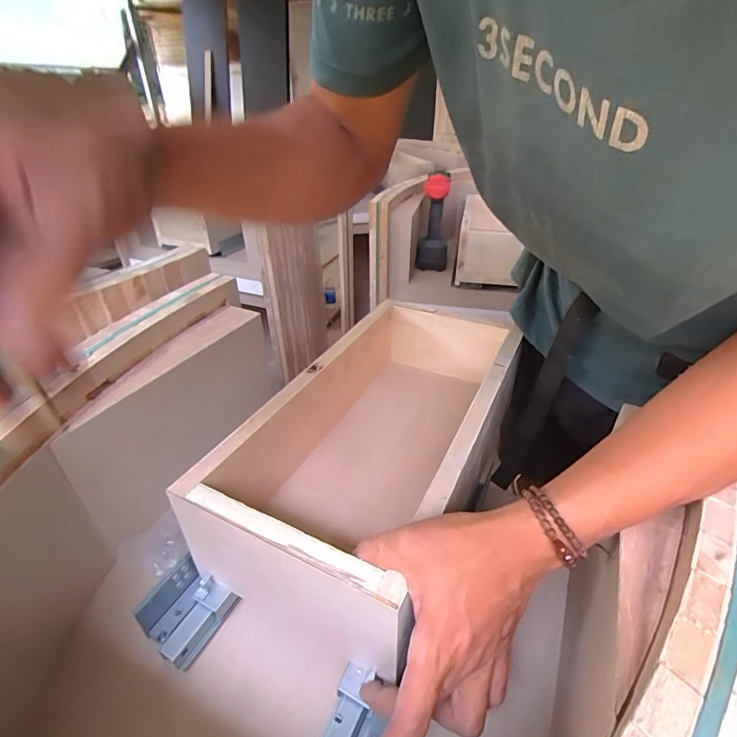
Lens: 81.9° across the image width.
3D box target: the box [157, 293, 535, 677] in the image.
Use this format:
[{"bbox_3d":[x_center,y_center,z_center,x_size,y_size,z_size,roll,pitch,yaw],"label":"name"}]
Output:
[{"bbox_3d":[0.023,0.065,0.466,0.194,0.109,0.401,15,36,24],"label":"box"}]

